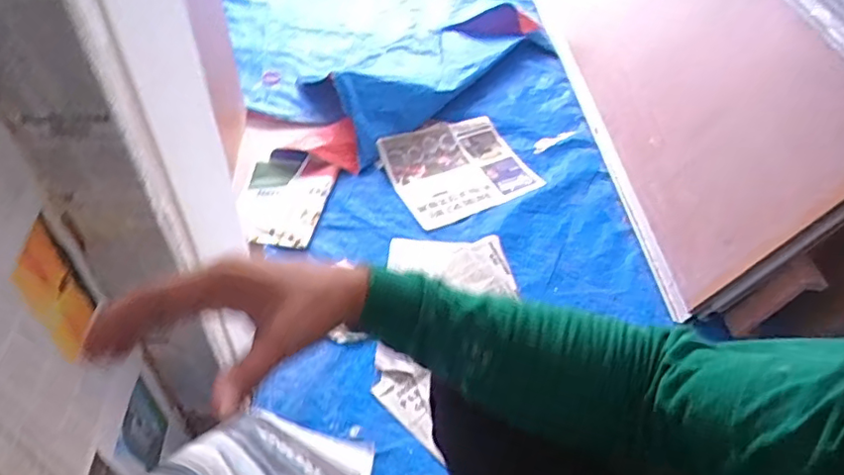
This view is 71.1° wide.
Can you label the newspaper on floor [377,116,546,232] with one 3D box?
[{"bbox_3d":[0.082,-0.170,1.365,0.309,0.034,0.279,-19,53,-18],"label":"newspaper on floor"}]

